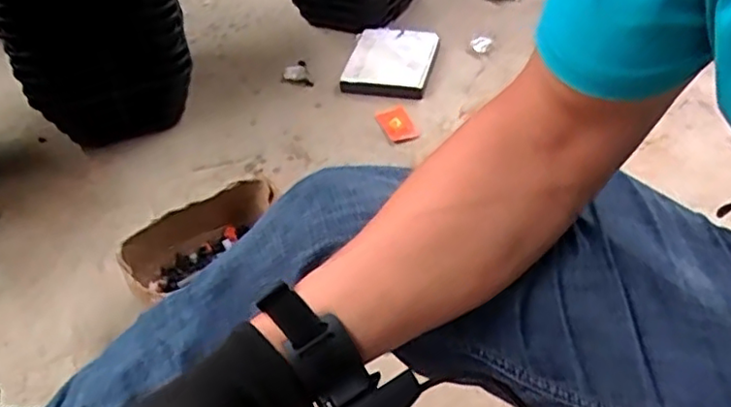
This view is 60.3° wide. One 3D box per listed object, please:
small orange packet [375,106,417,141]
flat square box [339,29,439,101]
[{"bbox_3d":[0.055,-0.135,1.085,0.050,0.005,0.074,-26,58,-6],"label":"small orange packet"},{"bbox_3d":[0.051,-0.276,1.215,0.157,0.031,0.224,7,44,12],"label":"flat square box"}]

